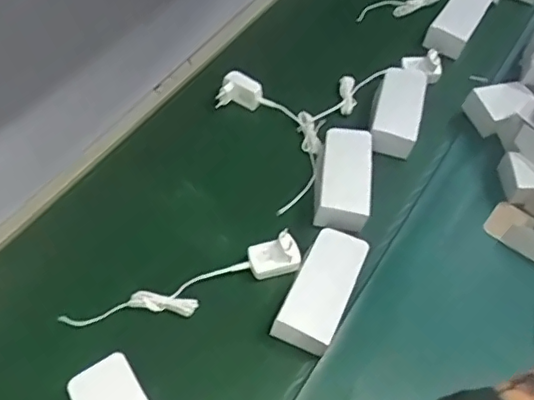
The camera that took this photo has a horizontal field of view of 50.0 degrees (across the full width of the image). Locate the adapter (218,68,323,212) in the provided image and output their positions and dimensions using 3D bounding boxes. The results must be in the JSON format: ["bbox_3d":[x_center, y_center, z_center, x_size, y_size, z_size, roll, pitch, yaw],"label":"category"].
[{"bbox_3d":[0.016,-0.103,0.828,0.116,0.040,0.239,-22,57,-16],"label":"adapter"}]

